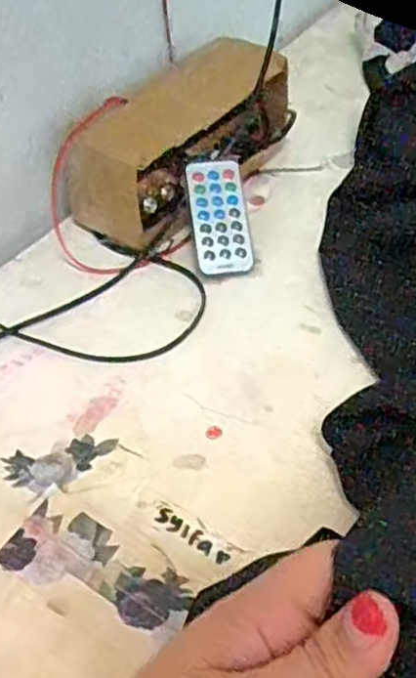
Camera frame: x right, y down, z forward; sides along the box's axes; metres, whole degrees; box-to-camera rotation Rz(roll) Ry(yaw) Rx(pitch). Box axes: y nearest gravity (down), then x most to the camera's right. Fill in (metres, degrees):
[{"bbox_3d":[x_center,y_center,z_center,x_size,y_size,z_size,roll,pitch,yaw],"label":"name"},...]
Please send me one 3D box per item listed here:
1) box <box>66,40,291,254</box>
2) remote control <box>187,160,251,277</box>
[{"bbox_3d":[-0.014,-0.148,0.530,0.076,0.079,0.189,31,58,28],"label":"box"},{"bbox_3d":[0.008,-0.086,0.496,0.037,0.011,0.086,-7,77,-1],"label":"remote control"}]

